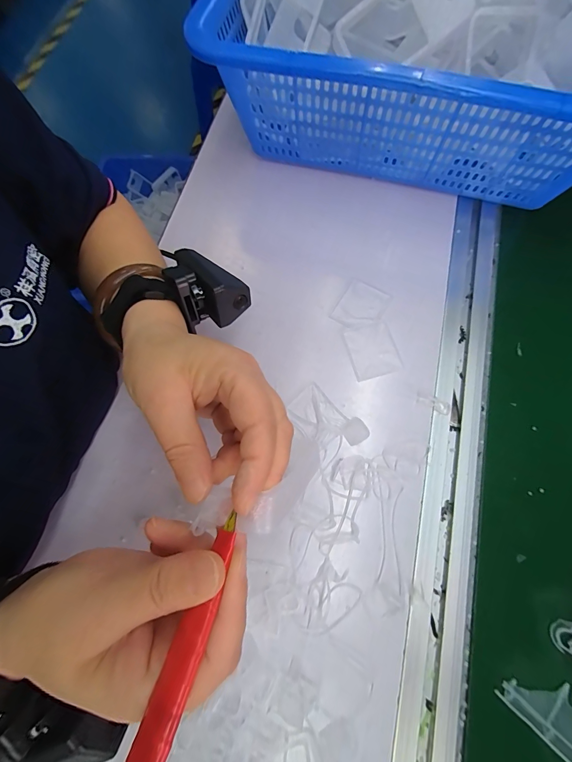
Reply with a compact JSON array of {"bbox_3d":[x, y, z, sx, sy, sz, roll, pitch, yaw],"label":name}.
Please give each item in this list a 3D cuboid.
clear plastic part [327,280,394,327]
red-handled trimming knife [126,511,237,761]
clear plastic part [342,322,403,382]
[{"bbox_3d":[0.072,-0.071,0.303,0.041,0.004,0.049,30,76,12],"label":"clear plastic part"},{"bbox_3d":[-0.040,0.109,0.119,0.013,0.010,0.111,16,57,5],"label":"red-handled trimming knife"},{"bbox_3d":[0.078,-0.029,0.289,0.041,0.004,0.051,-14,72,-1],"label":"clear plastic part"}]

